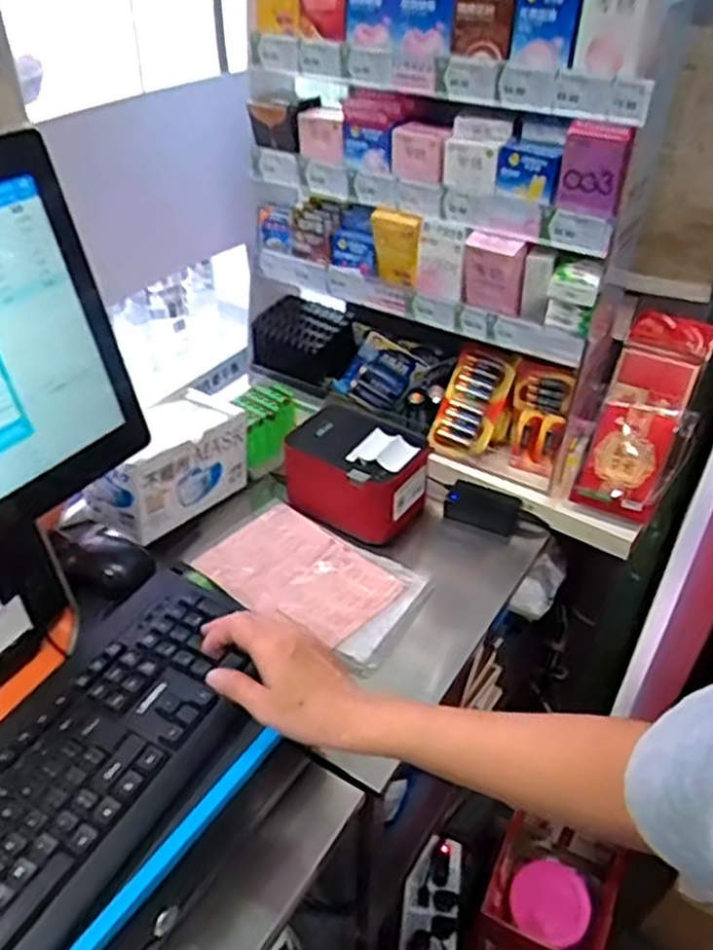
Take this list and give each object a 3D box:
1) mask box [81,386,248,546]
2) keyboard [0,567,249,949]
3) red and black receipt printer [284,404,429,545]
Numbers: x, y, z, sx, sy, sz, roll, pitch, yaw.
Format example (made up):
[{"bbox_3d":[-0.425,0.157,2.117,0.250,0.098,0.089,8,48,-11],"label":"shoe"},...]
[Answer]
[{"bbox_3d":[-0.235,-0.015,0.953,0.107,0.116,0.205,24,43,26],"label":"mask box"},{"bbox_3d":[-0.232,0.240,0.571,0.174,0.028,0.452,17,40,18],"label":"keyboard"},{"bbox_3d":[0.002,-0.004,0.974,0.161,0.101,0.127,18,41,20],"label":"red and black receipt printer"}]

